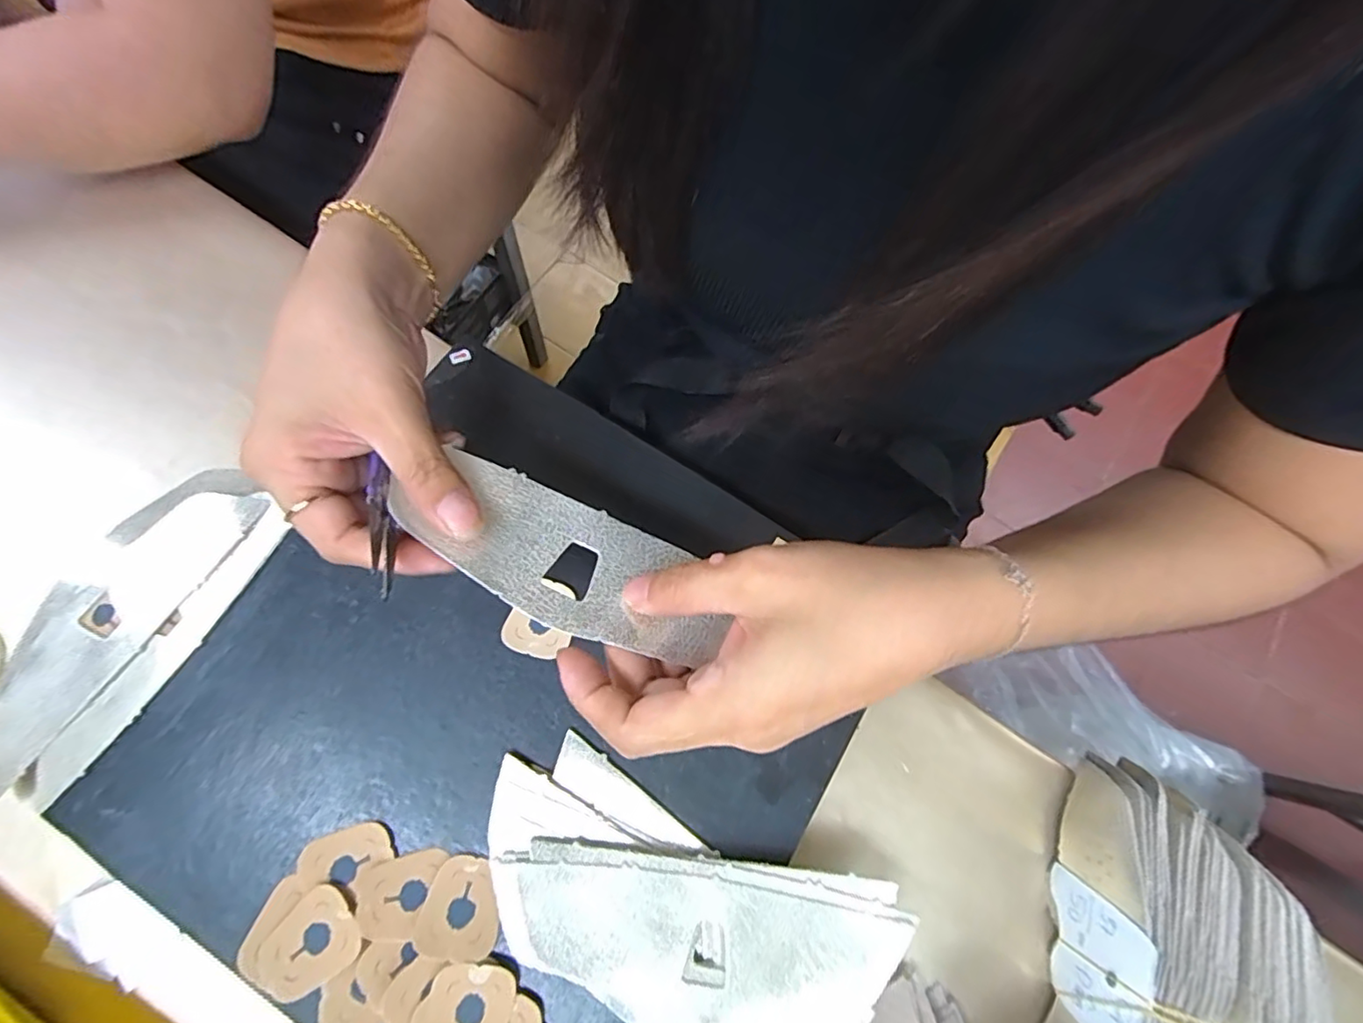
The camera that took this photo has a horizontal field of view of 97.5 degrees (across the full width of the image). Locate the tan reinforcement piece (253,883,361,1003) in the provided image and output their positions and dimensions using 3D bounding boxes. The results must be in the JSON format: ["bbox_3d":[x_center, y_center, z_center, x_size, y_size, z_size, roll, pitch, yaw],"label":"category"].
[{"bbox_3d":[-0.157,0.184,0.252,0.033,0.004,0.039,38,73,12],"label":"tan reinforcement piece"}]

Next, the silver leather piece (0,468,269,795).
[{"bbox_3d":[-0.289,0.048,0.305,0.064,0.008,0.166,31,73,13],"label":"silver leather piece"}]

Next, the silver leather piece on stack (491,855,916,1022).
[{"bbox_3d":[0.005,0.190,0.253,0.174,0.011,0.064,11,70,2],"label":"silver leather piece on stack"}]

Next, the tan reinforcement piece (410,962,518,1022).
[{"bbox_3d":[-0.090,0.208,0.245,0.036,0.004,0.040,24,71,7],"label":"tan reinforcement piece"}]

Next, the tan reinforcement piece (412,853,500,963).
[{"bbox_3d":[-0.096,0.174,0.262,0.034,0.004,0.038,16,61,-1],"label":"tan reinforcement piece"}]

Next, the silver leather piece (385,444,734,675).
[{"bbox_3d":[-0.046,0.018,0.236,0.133,0.006,0.050,27,59,0],"label":"silver leather piece"}]

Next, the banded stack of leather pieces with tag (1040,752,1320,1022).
[{"bbox_3d":[0.221,0.224,0.269,0.111,0.055,0.183,27,71,5],"label":"banded stack of leather pieces with tag"}]

